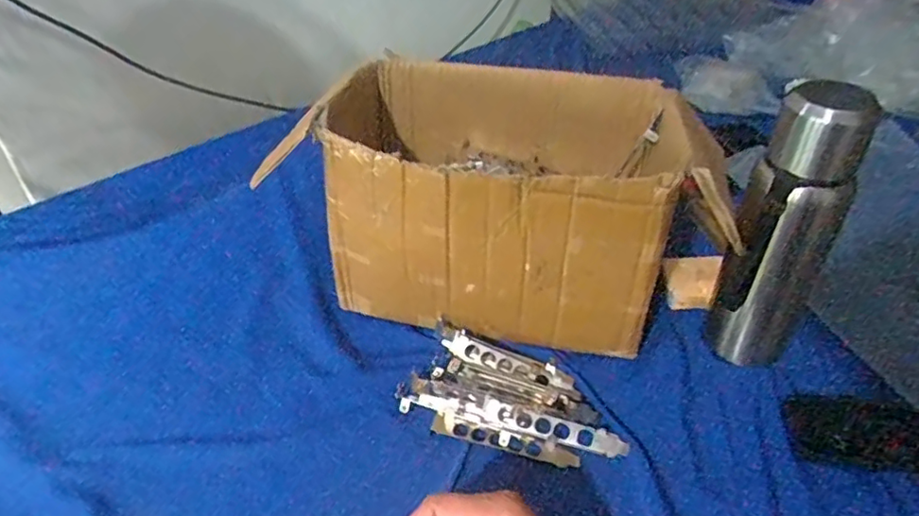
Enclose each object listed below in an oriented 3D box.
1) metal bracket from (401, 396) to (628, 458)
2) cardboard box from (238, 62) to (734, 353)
[{"bbox_3d":[0.043,0.137,0.508,0.182,0.020,0.030,12,40,11],"label":"metal bracket"},{"bbox_3d":[0.044,-0.054,0.595,0.371,0.189,0.215,12,40,11],"label":"cardboard box"}]

